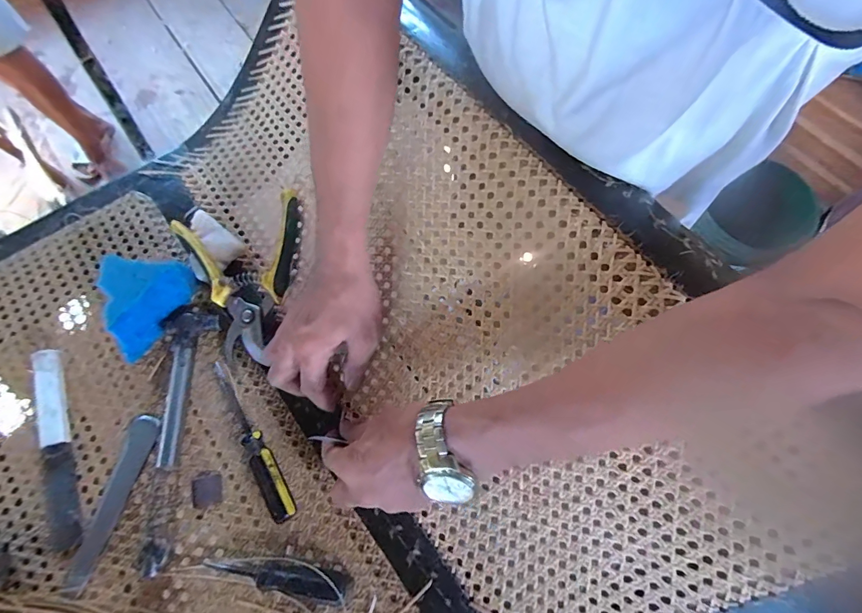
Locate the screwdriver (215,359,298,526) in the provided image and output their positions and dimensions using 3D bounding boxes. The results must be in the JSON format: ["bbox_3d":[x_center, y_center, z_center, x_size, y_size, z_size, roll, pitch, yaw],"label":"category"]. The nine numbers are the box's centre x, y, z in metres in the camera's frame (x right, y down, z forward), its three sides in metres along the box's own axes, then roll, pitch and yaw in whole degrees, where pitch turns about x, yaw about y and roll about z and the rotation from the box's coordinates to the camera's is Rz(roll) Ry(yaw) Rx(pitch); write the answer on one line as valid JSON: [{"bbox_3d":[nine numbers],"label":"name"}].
[{"bbox_3d":[-0.174,0.126,0.384,0.020,0.023,0.169,-30,75,-11],"label":"screwdriver"}]

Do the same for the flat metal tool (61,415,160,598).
[{"bbox_3d":[-0.304,0.184,0.374,0.028,0.004,0.155,13,71,3],"label":"flat metal tool"}]

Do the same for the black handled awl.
[{"bbox_3d":[-0.139,0.237,0.346,0.130,0.028,0.019,8,71,1],"label":"black handled awl"}]

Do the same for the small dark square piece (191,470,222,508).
[{"bbox_3d":[-0.218,0.176,0.379,0.029,0.004,0.031,-14,72,-6],"label":"small dark square piece"}]

